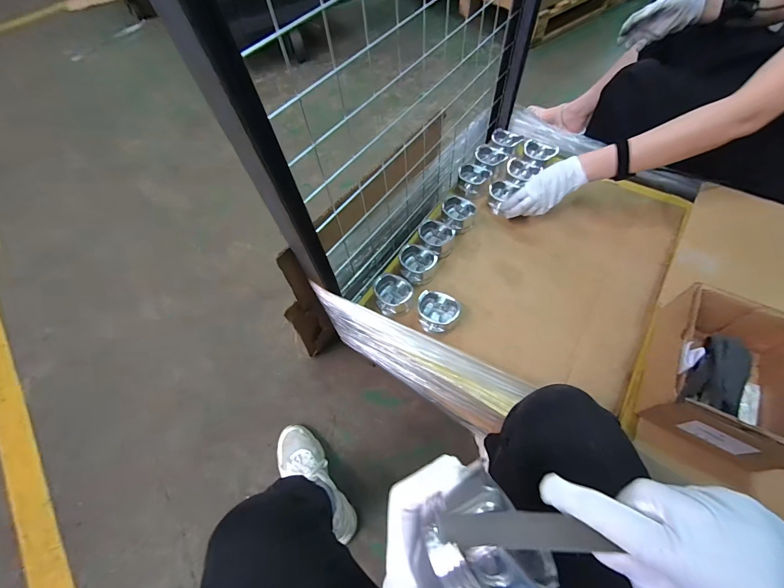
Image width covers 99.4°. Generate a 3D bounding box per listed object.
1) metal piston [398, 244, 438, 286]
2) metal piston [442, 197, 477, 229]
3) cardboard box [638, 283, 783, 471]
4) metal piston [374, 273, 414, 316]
[{"bbox_3d":[0.054,-0.062,0.688,0.078,0.052,0.075,-2,61,3],"label":"metal piston"},{"bbox_3d":[0.147,-0.179,0.749,0.075,0.046,0.068,29,66,18],"label":"metal piston"},{"bbox_3d":[0.452,0.105,0.454,0.149,0.103,0.202,27,66,18],"label":"cardboard box"},{"bbox_3d":[0.002,0.003,0.658,0.073,0.047,0.068,-2,61,3],"label":"metal piston"}]

